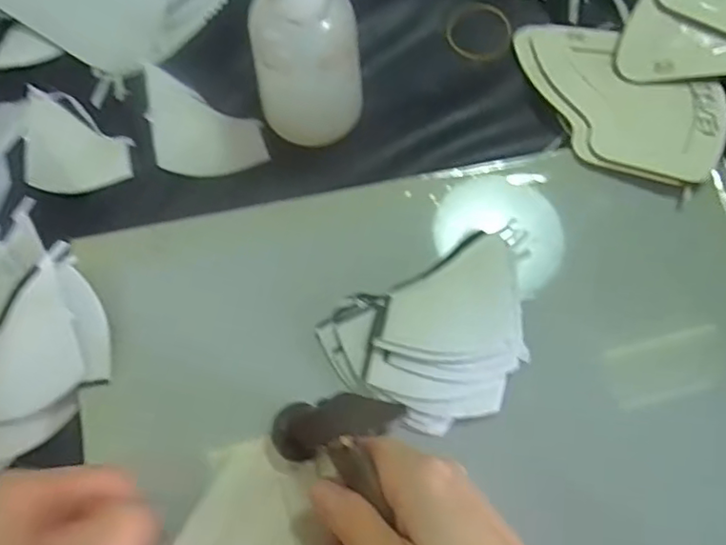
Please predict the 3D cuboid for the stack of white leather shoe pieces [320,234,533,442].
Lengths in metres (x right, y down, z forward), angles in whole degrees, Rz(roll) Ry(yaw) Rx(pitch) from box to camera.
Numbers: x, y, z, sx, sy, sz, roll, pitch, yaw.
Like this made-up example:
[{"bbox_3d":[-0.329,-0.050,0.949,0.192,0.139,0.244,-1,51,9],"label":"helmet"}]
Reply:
[{"bbox_3d":[0.043,0.039,0.347,0.115,0.031,0.087,-26,77,-8],"label":"stack of white leather shoe pieces"}]

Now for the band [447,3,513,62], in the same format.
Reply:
[{"bbox_3d":[0.082,-0.170,0.434,0.044,0.005,0.046,0,75,-1],"label":"band"}]

